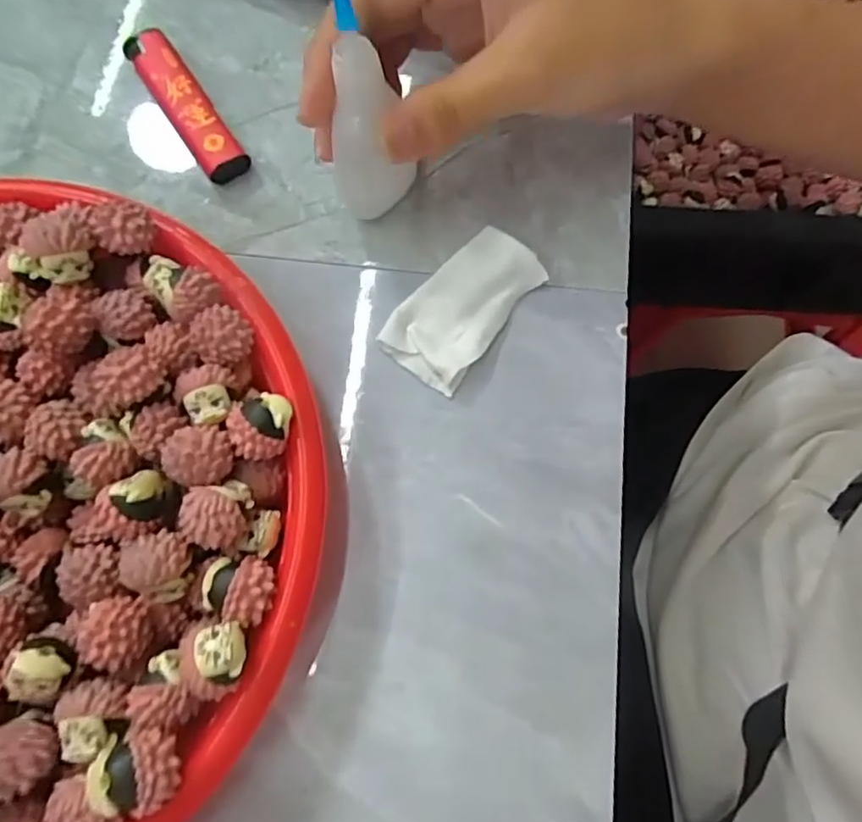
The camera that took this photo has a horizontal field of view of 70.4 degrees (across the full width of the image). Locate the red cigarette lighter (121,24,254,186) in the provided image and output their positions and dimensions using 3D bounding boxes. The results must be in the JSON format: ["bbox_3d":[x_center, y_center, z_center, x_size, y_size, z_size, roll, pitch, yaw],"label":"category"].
[{"bbox_3d":[-0.103,-0.128,0.256,0.018,0.011,0.080,-34,77,-8],"label":"red cigarette lighter"}]

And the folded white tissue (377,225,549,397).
[{"bbox_3d":[0.012,-0.040,0.231,0.035,0.012,0.062,37,78,10],"label":"folded white tissue"}]

